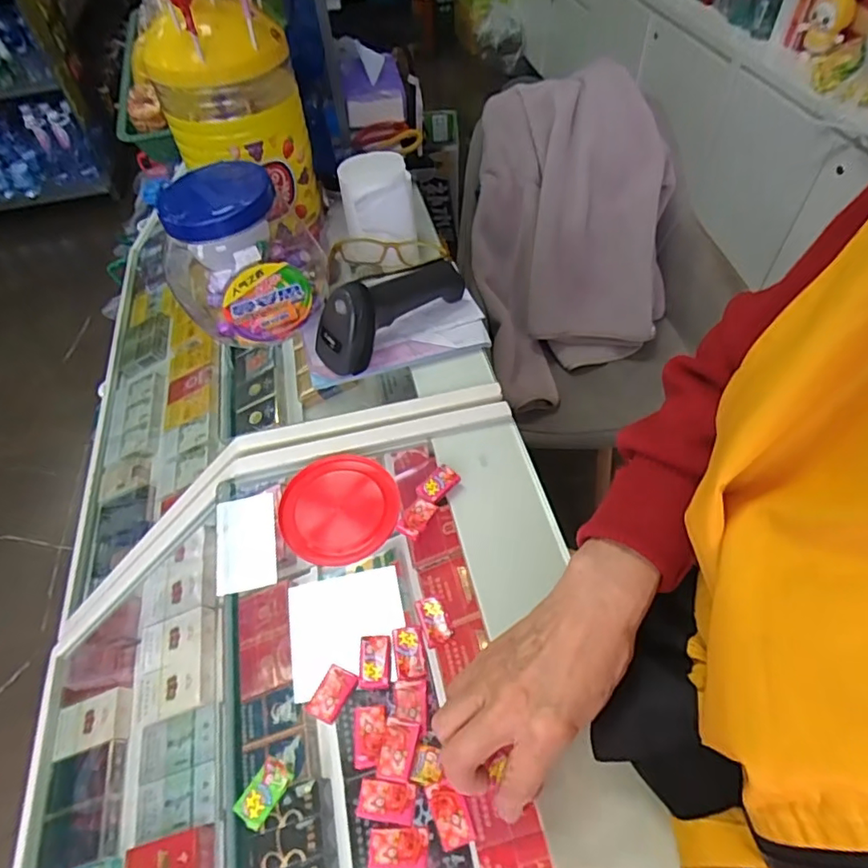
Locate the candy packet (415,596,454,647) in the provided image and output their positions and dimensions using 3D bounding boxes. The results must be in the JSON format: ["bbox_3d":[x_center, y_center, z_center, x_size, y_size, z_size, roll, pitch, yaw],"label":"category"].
[{"bbox_3d":[-0.001,0.138,0.416,0.019,0.009,0.035,-20,54,-11],"label":"candy packet"}]

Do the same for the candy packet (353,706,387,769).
[{"bbox_3d":[-0.043,0.201,0.375,0.022,0.009,0.036,-4,53,1],"label":"candy packet"}]

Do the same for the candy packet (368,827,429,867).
[{"bbox_3d":[-0.021,0.249,0.336,0.035,0.004,0.022,1,53,4],"label":"candy packet"}]

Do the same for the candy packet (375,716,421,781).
[{"bbox_3d":[-0.023,0.204,0.364,0.022,0.007,0.034,9,54,10],"label":"candy packet"}]

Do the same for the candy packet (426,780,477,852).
[{"bbox_3d":[0.010,0.231,0.343,0.021,0.007,0.035,-18,54,-10],"label":"candy packet"}]

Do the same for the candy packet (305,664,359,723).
[{"bbox_3d":[-0.071,0.179,0.387,0.021,0.009,0.035,19,56,17],"label":"candy packet"}]

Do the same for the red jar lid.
[{"bbox_3d":[-0.083,0.063,0.490,0.101,0.024,0.093,-2,53,2],"label":"red jar lid"}]

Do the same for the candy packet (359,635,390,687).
[{"bbox_3d":[-0.042,0.163,0.402,0.022,0.004,0.035,-3,53,1],"label":"candy packet"}]

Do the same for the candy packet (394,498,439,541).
[{"bbox_3d":[-0.014,0.070,0.465,0.022,0.006,0.034,26,59,21],"label":"candy packet"}]

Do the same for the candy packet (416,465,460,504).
[{"bbox_3d":[0.003,0.044,0.489,0.024,0.006,0.038,32,61,24],"label":"candy packet"}]

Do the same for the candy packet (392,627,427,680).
[{"bbox_3d":[-0.019,0.158,0.405,0.020,0.004,0.038,-11,53,-5],"label":"candy packet"}]

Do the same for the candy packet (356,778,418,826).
[{"bbox_3d":[-0.030,0.229,0.351,0.035,0.006,0.022,5,53,7],"label":"candy packet"}]

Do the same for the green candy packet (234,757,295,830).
[{"bbox_3d":[-0.108,0.227,0.357,0.021,0.005,0.038,26,58,21],"label":"green candy packet"}]

